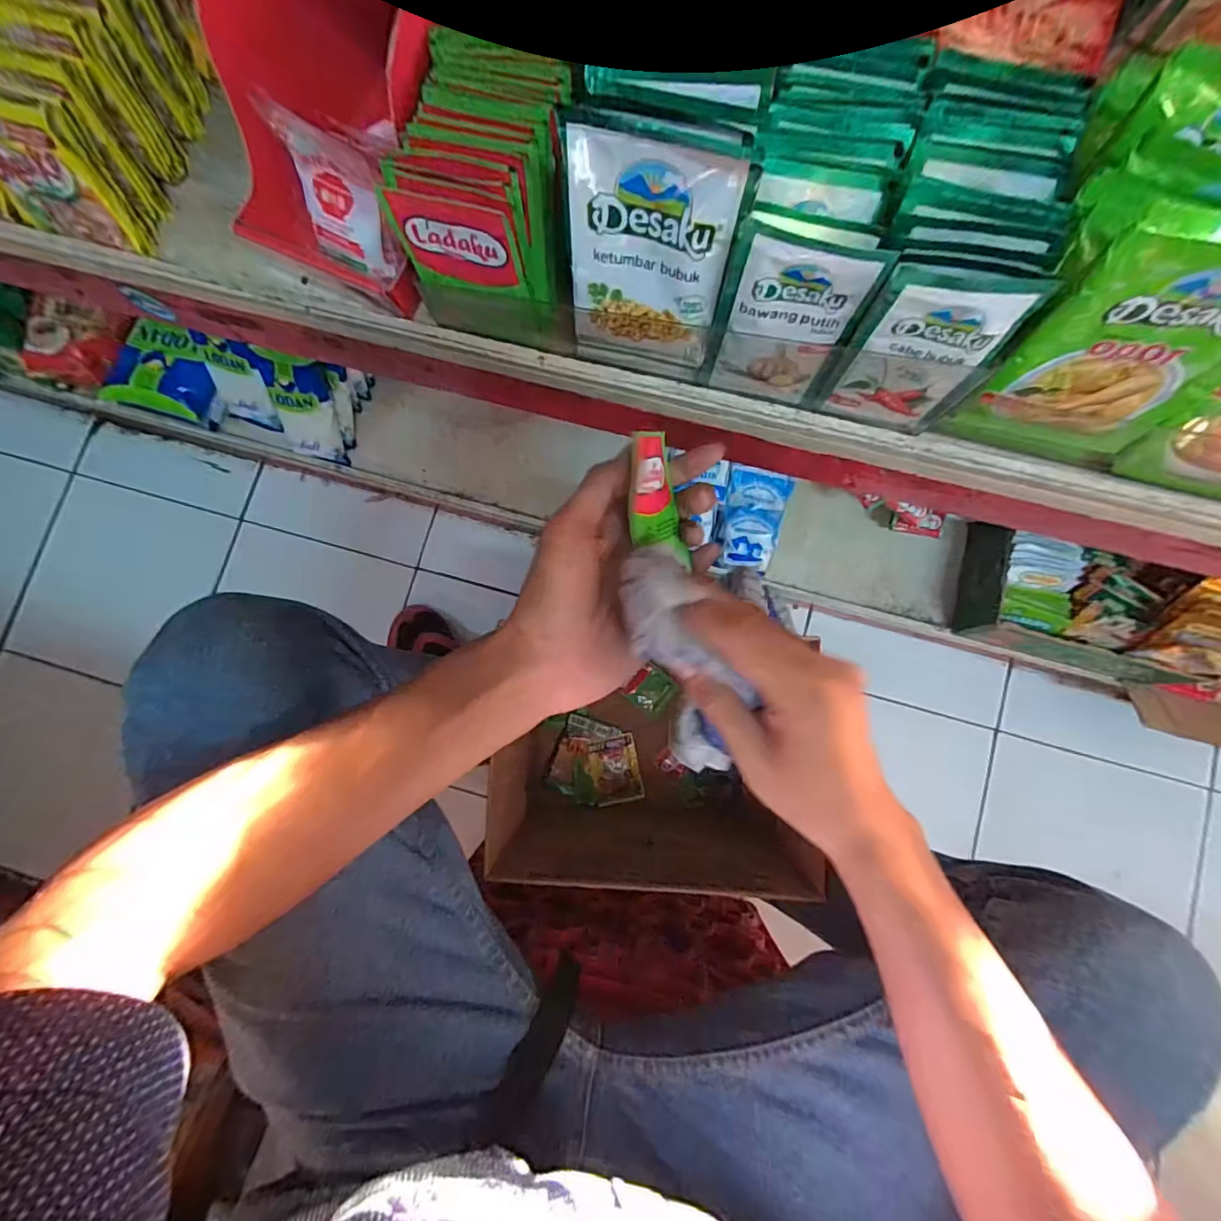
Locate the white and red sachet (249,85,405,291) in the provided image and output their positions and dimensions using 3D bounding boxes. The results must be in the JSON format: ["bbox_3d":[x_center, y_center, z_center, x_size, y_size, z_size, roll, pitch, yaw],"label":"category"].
[{"bbox_3d":[-0.157,-0.241,0.302,0.059,0.076,0.015,13,52,2],"label":"white and red sachet"}]

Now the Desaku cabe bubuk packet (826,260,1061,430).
[{"bbox_3d":[0.150,-0.122,0.254,0.064,0.101,0.013,13,84,4],"label":"Desaku cabe bubuk packet"}]

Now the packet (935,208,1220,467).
[{"bbox_3d":[0.229,-0.115,0.236,0.097,0.124,0.028,11,84,4],"label":"packet"}]

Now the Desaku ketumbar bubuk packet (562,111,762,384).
[{"bbox_3d":[0.019,-0.164,0.256,0.080,0.113,0.007,14,68,4],"label":"Desaku ketumbar bubuk packet"}]

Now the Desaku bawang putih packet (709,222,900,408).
[{"bbox_3d":[0.088,-0.142,0.262,0.059,0.099,0.011,12,76,3],"label":"Desaku bawang putih packet"}]

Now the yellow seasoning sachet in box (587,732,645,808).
[{"bbox_3d":[0.008,0.232,0.753,0.069,0.008,0.092,-11,83,1],"label":"yellow seasoning sachet in box"}]

